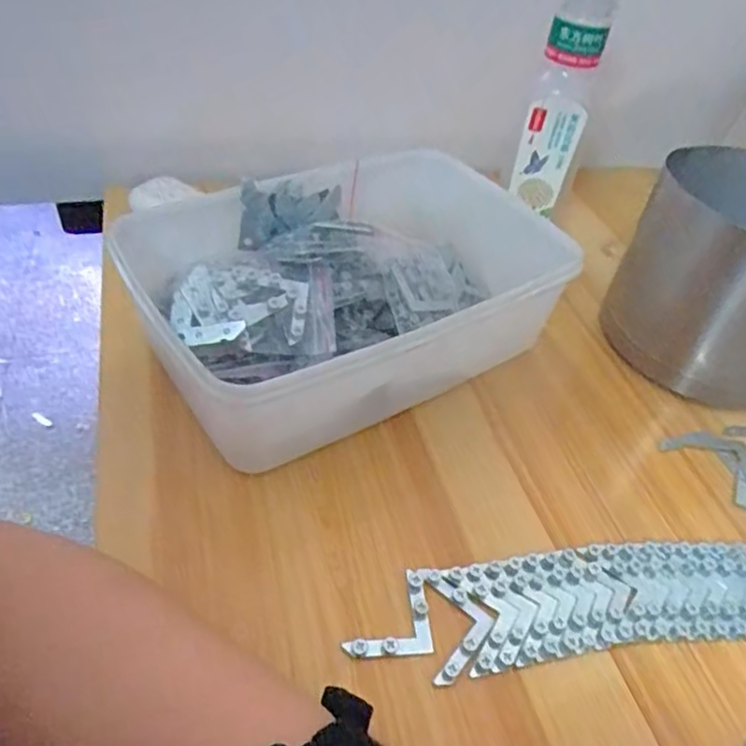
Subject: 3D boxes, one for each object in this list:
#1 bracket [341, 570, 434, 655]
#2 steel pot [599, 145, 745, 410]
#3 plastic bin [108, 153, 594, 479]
[{"bbox_3d":[0.006,0.115,0.310,0.041,0.006,0.040,1,44,-6],"label":"bracket"},{"bbox_3d":[0.254,-0.079,0.449,0.137,0.133,0.144,4,44,-3],"label":"steel pot"},{"bbox_3d":[-0.007,-0.056,0.425,0.274,0.084,0.184,-21,50,-26],"label":"plastic bin"}]

